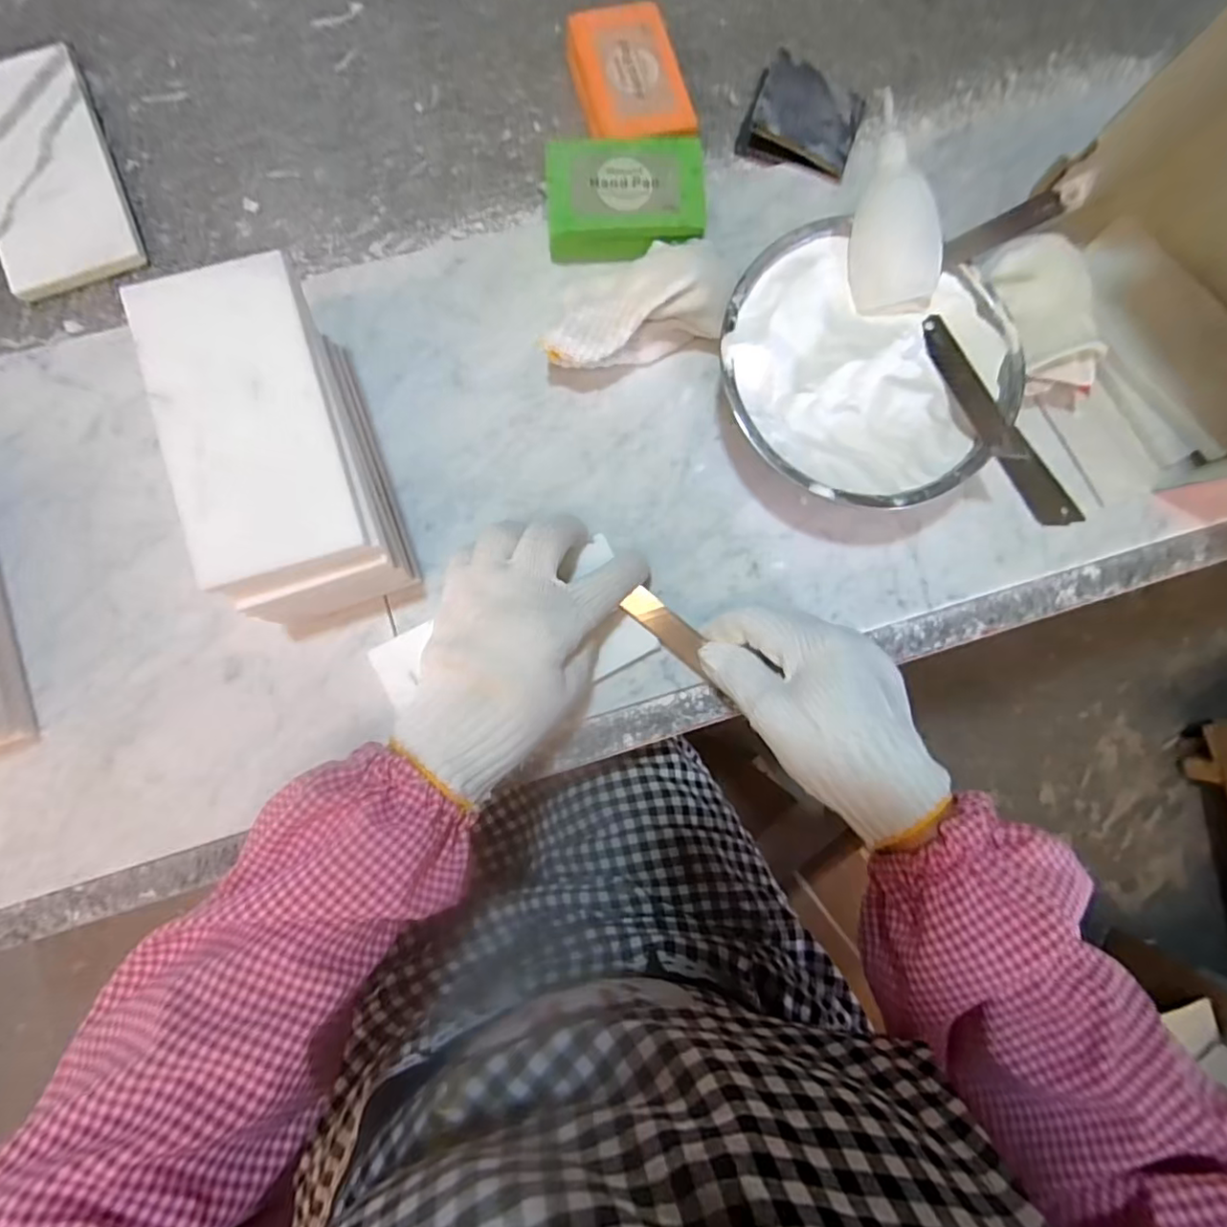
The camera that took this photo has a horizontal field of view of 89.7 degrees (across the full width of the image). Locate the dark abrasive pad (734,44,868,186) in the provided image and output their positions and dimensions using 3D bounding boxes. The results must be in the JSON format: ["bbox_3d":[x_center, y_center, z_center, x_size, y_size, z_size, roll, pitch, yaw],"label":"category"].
[{"bbox_3d":[0.124,-0.323,0.402,0.070,0.025,0.067,19,82,0],"label":"dark abrasive pad"}]

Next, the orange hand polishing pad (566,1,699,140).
[{"bbox_3d":[0.010,-0.329,0.394,0.062,0.034,0.100,-15,83,-4],"label":"orange hand polishing pad"}]

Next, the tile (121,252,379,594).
[{"bbox_3d":[-0.172,-0.093,0.291,0.076,0.013,0.153,-17,86,-4],"label":"tile"}]

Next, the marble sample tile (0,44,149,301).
[{"bbox_3d":[-0.344,-0.269,0.373,0.074,0.012,0.150,-21,84,-5],"label":"marble sample tile"}]

